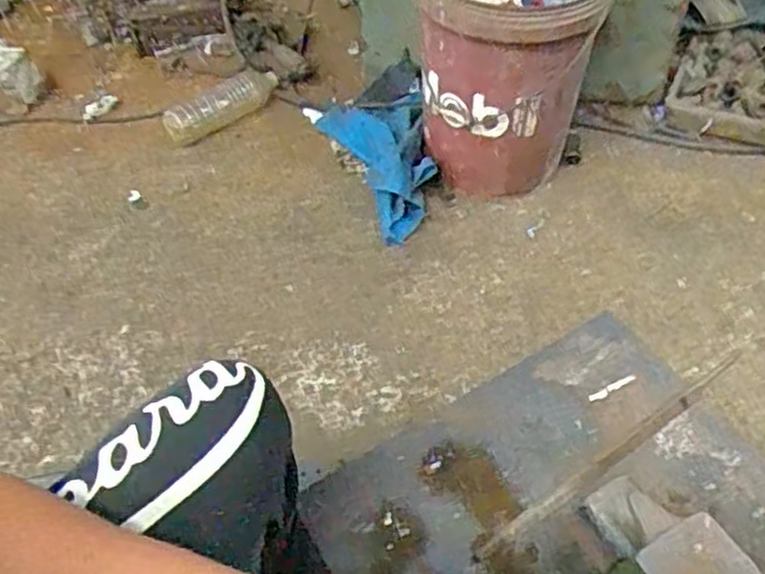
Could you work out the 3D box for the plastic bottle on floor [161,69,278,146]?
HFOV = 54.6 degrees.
[{"bbox_3d":[-0.320,-0.372,1.484,0.086,0.071,0.251,36,59,28],"label":"plastic bottle on floor"}]

